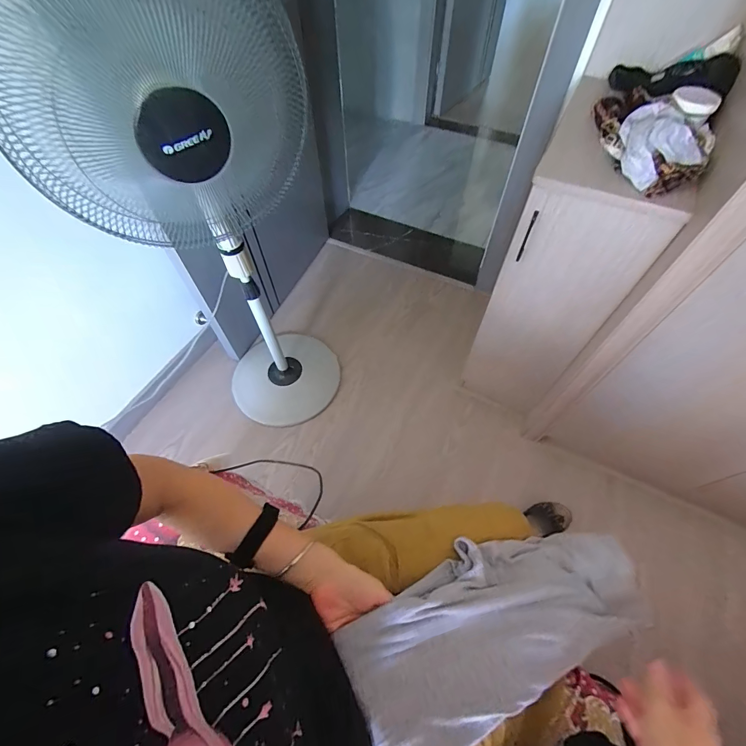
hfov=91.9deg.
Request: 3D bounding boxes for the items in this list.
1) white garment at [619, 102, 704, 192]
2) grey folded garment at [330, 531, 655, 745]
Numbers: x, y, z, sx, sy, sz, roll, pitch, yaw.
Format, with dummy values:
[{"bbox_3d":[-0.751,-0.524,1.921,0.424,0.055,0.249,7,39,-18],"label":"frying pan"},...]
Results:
[{"bbox_3d":[0.475,-0.388,0.614,0.089,0.063,0.141,-5,58,-2],"label":"white garment"},{"bbox_3d":[0.190,0.323,0.484,0.455,0.057,0.173,-5,56,-27],"label":"grey folded garment"}]

